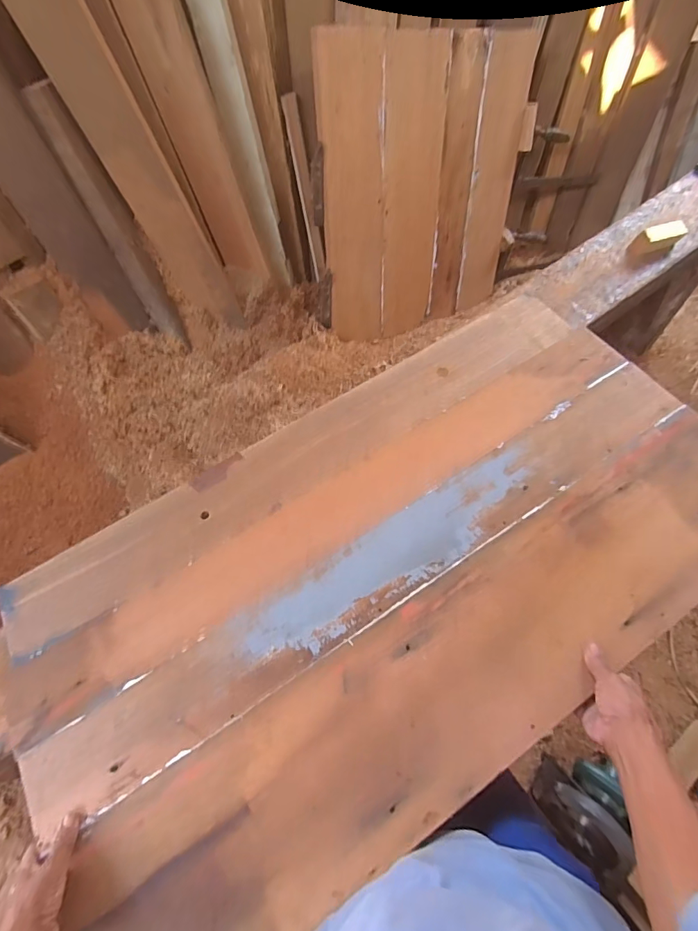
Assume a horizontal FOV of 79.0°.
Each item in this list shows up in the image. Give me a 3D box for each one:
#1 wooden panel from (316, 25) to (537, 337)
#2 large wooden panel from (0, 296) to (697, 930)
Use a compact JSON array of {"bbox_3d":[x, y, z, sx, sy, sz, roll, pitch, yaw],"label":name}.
[{"bbox_3d":[0.211,-0.718,1.165,0.593,0.667,0.021,-21,46,-19],"label":"wooden panel"},{"bbox_3d":[0.077,0.144,0.686,1.138,0.022,0.613,-32,65,-13],"label":"large wooden panel"}]

